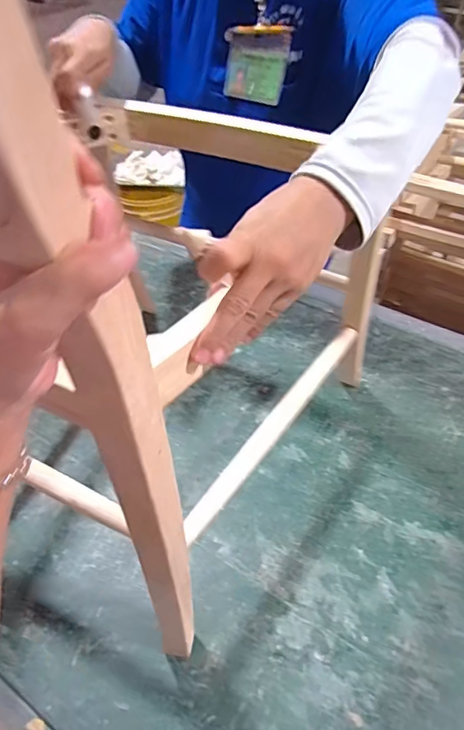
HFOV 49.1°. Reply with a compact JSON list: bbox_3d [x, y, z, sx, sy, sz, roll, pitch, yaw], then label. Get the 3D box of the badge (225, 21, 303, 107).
[{"bbox_3d":[0.040,-0.429,0.727,0.126,0.095,0.011,29,36,33],"label":"badge"}]

